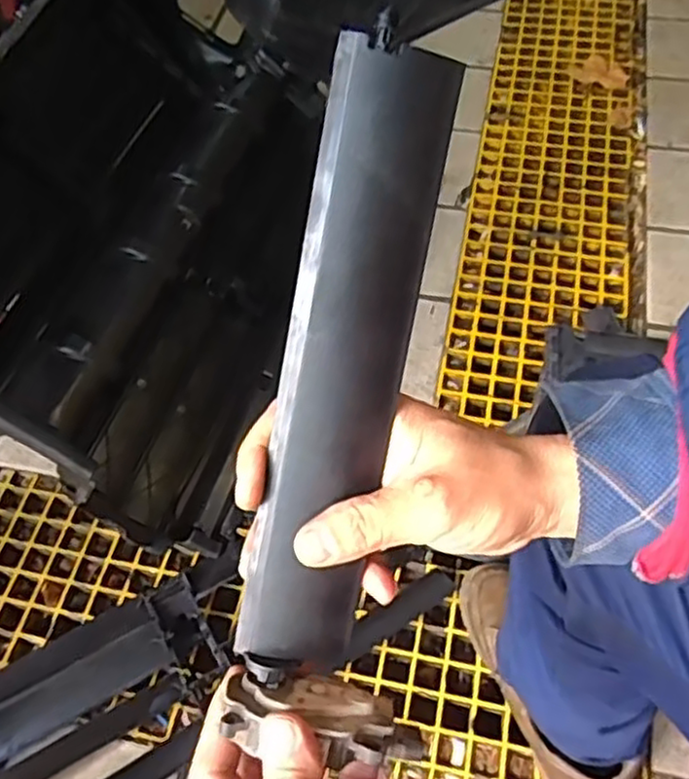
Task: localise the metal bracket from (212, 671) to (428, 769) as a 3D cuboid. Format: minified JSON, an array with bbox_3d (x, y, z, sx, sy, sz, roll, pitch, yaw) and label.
[{"bbox_3d":[-0.006,0.152,0.329,0.091,0.027,0.037,15,58,-5],"label":"metal bracket"}]

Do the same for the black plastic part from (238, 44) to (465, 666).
[{"bbox_3d":[-0.001,-0.008,0.321,0.049,0.032,0.275,13,98,12],"label":"black plastic part"}]

